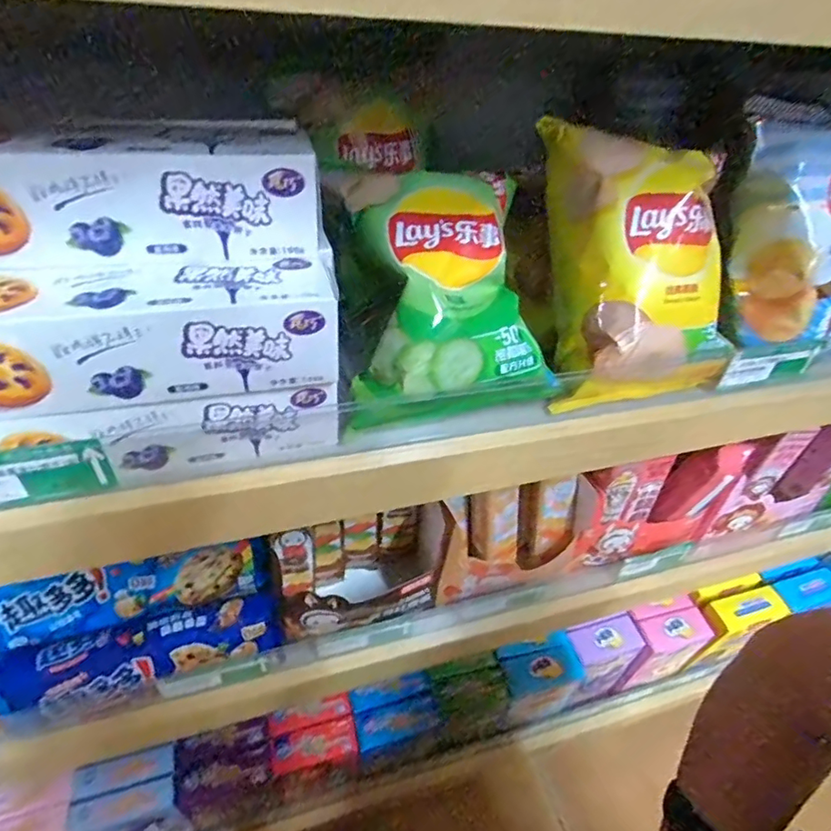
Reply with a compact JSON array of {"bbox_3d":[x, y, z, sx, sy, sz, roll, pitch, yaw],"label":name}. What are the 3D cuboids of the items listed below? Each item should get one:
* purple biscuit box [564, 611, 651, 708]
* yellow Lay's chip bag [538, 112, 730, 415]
[{"bbox_3d":[0.247,0.337,0.736,0.103,0.161,0.051,-8,42,-16],"label":"purple biscuit box"},{"bbox_3d":[0.165,-0.106,0.398,0.141,0.196,0.062,-2,15,-4],"label":"yellow Lay's chip bag"}]

